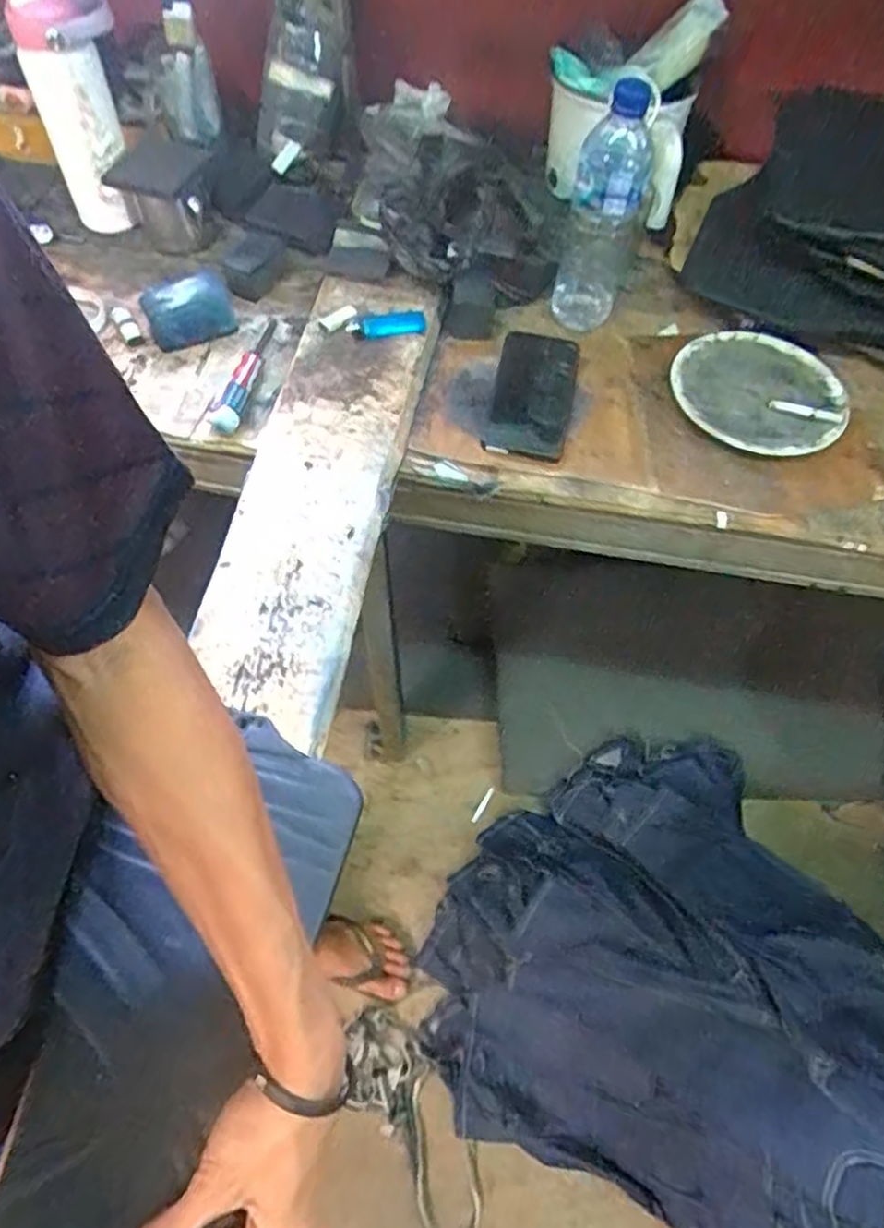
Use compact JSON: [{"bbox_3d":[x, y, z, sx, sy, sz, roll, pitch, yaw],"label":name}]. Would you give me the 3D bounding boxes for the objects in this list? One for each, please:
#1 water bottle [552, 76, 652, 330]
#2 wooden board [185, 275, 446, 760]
[{"bbox_3d":[0.156,-0.389,0.706,0.069,0.237,0.078,13,59,6],"label":"water bottle"},{"bbox_3d":[-0.107,-0.131,0.657,0.131,0.018,0.488,9,59,3],"label":"wooden board"}]

